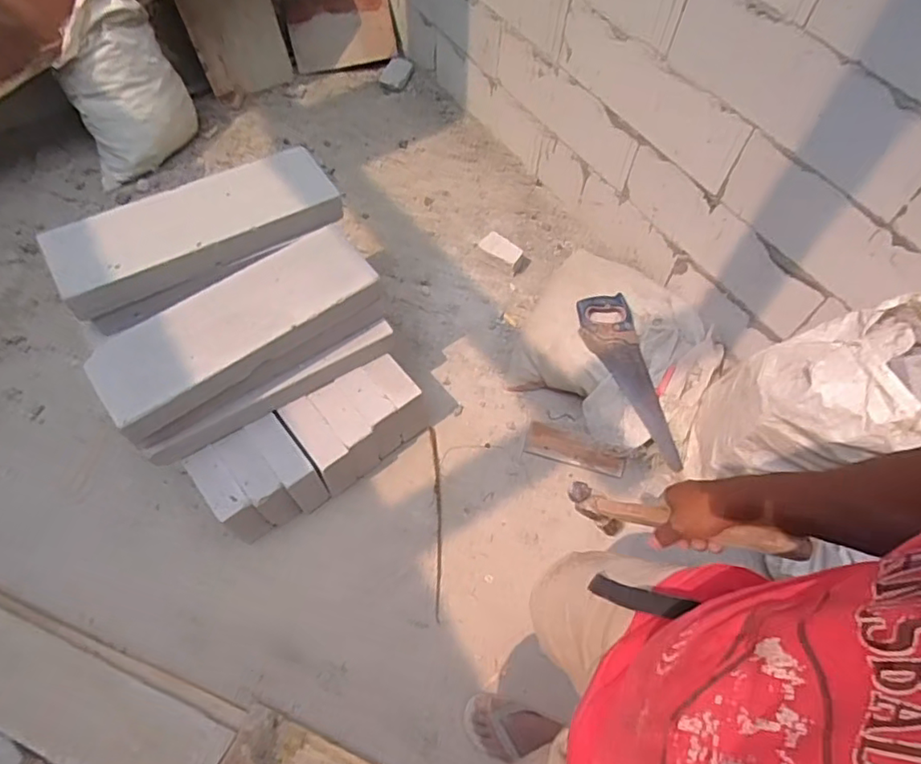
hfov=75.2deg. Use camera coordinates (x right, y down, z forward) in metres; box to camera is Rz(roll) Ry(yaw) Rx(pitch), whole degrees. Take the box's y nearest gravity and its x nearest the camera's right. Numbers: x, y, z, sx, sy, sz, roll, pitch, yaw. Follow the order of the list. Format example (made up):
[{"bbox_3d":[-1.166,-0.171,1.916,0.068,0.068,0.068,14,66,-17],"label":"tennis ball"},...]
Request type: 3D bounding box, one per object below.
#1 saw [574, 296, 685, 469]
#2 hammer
[{"bbox_3d":[0.433,-0.005,1.493,0.126,0.035,0.460,-21,79,-14],"label":"saw"},{"bbox_3d":[0.258,0.173,0.710,0.026,0.286,0.101,-48,115,-25],"label":"hammer"}]

